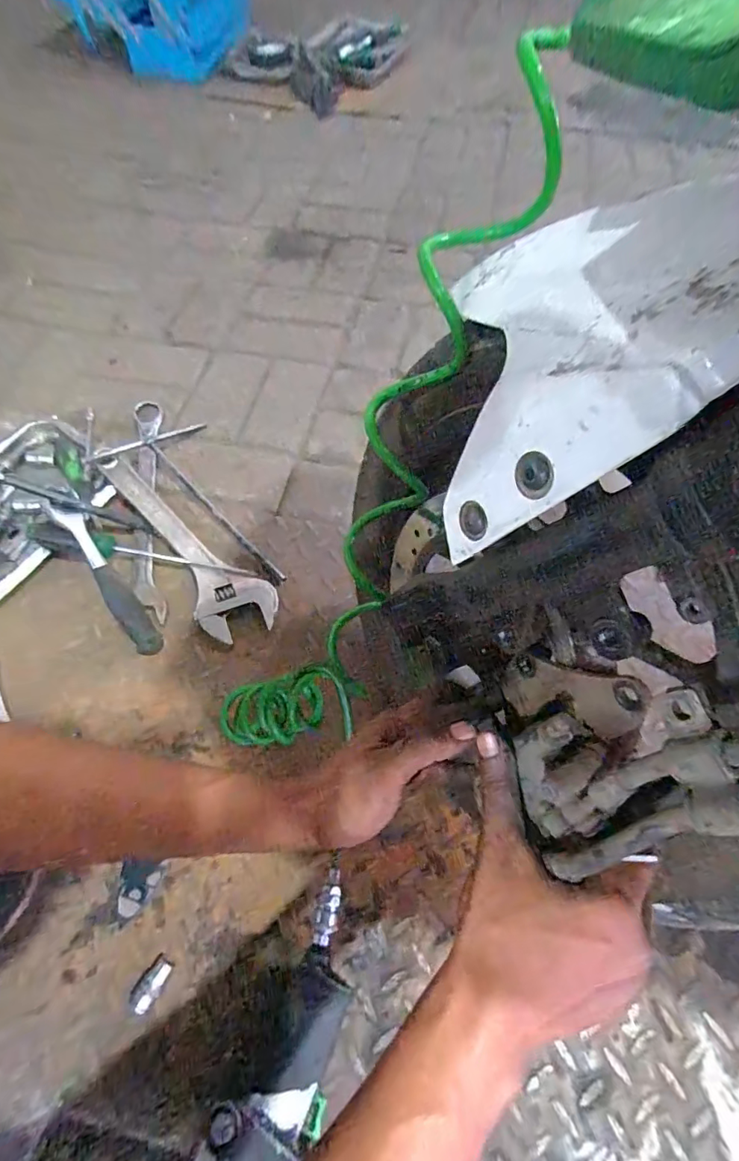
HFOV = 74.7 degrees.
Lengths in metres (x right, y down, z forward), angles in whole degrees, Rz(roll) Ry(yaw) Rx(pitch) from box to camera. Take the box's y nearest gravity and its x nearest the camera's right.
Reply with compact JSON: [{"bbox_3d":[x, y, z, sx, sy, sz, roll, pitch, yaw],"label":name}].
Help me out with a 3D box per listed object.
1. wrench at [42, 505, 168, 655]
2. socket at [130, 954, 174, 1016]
[{"bbox_3d":[-0.331,-0.004,0.607,0.036,0.026,0.228,-34,89,-16],"label":"wrench"},{"bbox_3d":[-0.197,0.367,0.439,0.021,0.020,0.040,30,66,15],"label":"socket"}]

